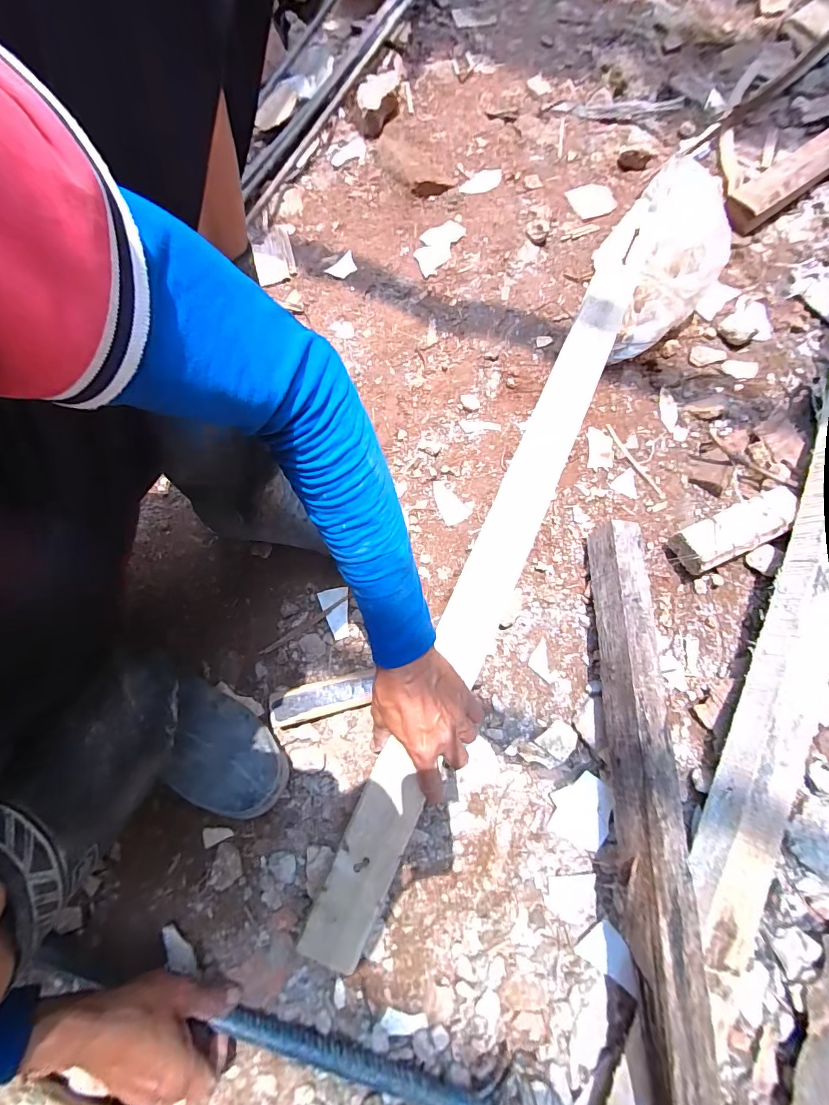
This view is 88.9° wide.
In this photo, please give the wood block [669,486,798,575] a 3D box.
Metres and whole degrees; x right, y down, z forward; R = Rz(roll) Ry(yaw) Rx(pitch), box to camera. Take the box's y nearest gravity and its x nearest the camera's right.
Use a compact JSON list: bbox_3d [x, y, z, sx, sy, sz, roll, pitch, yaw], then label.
[{"bbox_3d":[0.402,-0.028,0.529,0.188,0.042,0.056,-24,76,-6],"label":"wood block"}]

